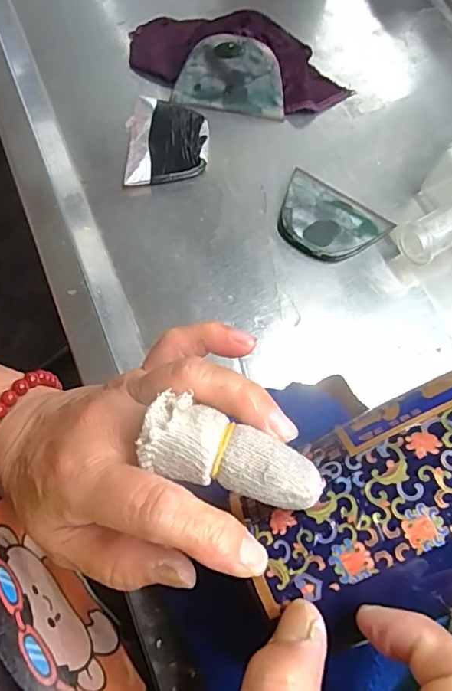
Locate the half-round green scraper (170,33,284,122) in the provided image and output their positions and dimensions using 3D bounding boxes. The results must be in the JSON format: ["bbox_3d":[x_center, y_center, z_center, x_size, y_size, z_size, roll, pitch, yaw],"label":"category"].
[{"bbox_3d":[0.005,-0.216,0.411,0.086,0.007,0.057,10,101,3],"label":"half-round green scraper"}]

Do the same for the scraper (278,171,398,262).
[{"bbox_3d":[0.073,-0.089,0.375,0.079,0.009,0.061,33,68,11],"label":"scraper"}]

